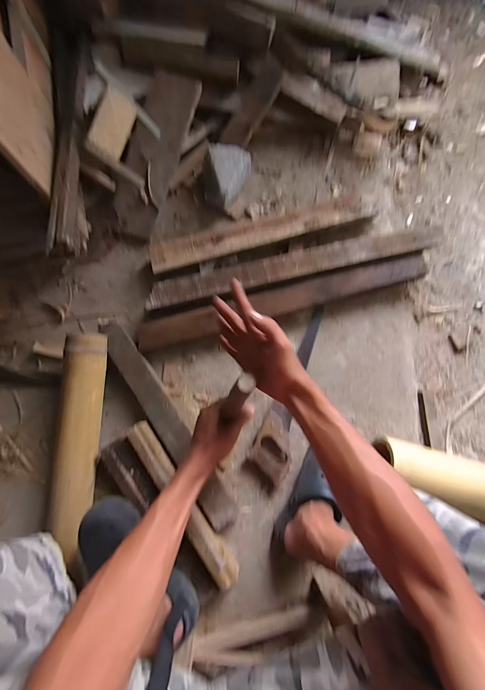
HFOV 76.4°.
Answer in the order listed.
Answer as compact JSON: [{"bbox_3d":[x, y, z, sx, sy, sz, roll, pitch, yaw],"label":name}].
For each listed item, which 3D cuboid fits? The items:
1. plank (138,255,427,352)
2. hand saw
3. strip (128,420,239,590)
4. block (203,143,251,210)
[{"bbox_3d":[0.106,-0.105,0.745,0.707,0.058,0.069,-14,82,-5],"label":"plank"},{"bbox_3d":[0.115,0.098,0.719,0.084,0.034,0.420,19,80,0],"label":"hand saw"},{"bbox_3d":[-0.125,0.320,0.631,0.050,0.025,0.361,-34,81,-6],"label":"strip"},{"bbox_3d":[-0.041,-0.422,0.783,0.121,0.064,0.138,2,81,-3],"label":"block"}]

